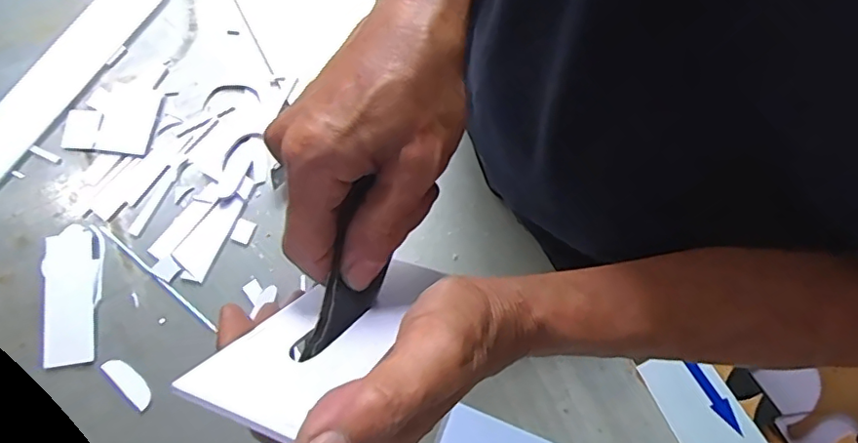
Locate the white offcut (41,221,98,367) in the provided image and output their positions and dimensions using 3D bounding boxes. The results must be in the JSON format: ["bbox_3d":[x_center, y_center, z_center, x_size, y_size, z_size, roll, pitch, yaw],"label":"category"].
[{"bbox_3d":[-0.304,0.061,0.460,0.043,0.005,0.114,-8,75,-4],"label":"white offcut"}]

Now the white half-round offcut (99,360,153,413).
[{"bbox_3d":[-0.245,0.130,0.445,0.050,0.004,0.019,42,77,9],"label":"white half-round offcut"}]

